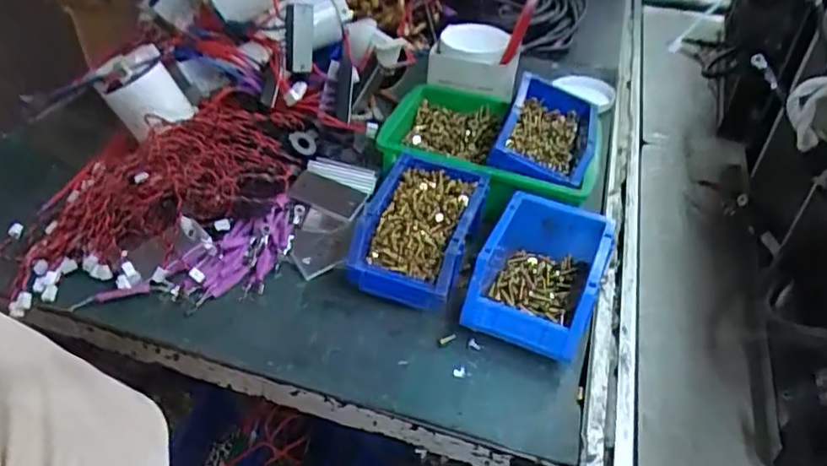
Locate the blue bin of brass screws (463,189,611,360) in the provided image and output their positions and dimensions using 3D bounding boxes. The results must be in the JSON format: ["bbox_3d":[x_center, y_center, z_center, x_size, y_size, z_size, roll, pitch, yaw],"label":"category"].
[{"bbox_3d":[0.124,0.039,0.581,0.105,0.063,0.154,18,42,17],"label":"blue bin of brass screws"}]

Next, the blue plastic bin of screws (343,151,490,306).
[{"bbox_3d":[0.010,-0.004,0.622,0.107,0.072,0.166,15,41,14],"label":"blue plastic bin of screws"}]

